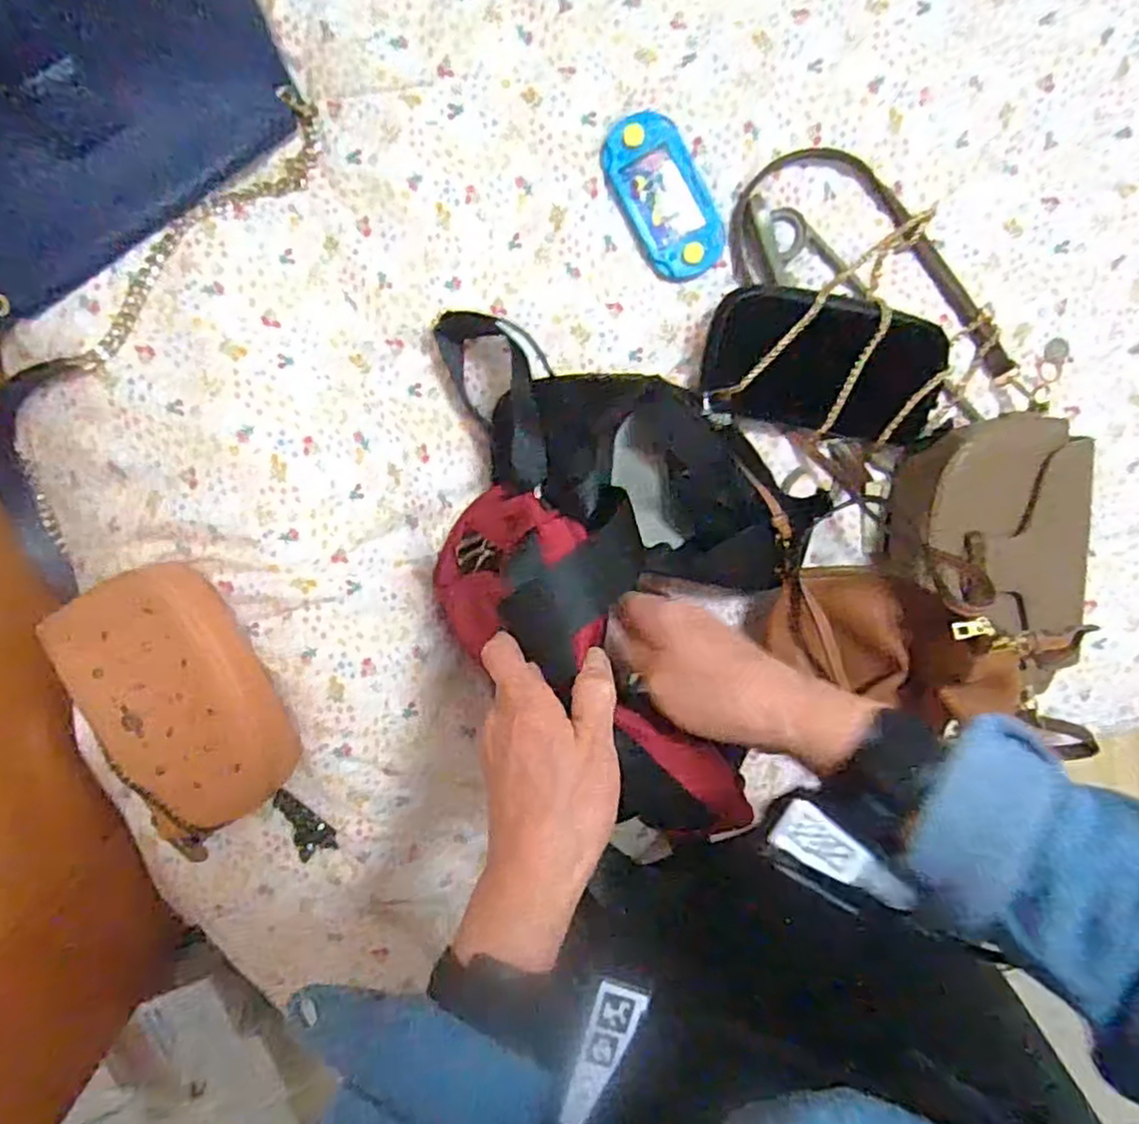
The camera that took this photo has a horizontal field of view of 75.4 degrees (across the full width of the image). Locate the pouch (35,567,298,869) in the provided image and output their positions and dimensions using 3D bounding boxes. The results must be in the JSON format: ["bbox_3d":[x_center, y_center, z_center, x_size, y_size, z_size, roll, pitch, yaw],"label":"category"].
[{"bbox_3d":[-0.296,0.110,0.559,0.133,0.030,0.204,-26,100,1],"label":"pouch"}]

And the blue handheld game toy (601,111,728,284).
[{"bbox_3d":[0.076,-0.289,0.585,0.063,0.015,0.126,-30,100,2],"label":"blue handheld game toy"}]

